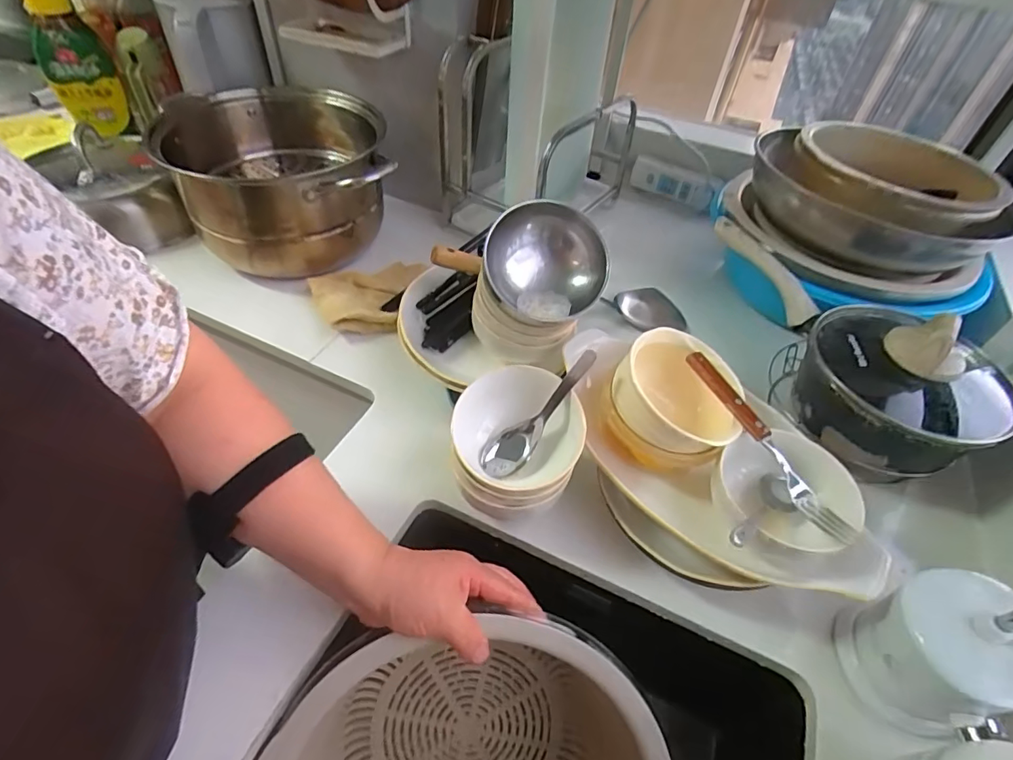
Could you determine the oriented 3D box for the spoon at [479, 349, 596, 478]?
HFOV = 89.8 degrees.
[{"bbox_3d":[0.031,0.031,0.444,0.024,0.039,0.136,42,96,28],"label":"spoon"}]

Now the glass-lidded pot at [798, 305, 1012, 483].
[{"bbox_3d":[0.397,-0.001,0.532,0.157,0.154,0.187,34,54,23],"label":"glass-lidded pot"}]

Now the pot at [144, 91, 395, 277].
[{"bbox_3d":[-0.283,-0.274,0.706,0.225,0.166,0.254,0,49,-5],"label":"pot"}]

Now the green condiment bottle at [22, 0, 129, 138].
[{"bbox_3d":[-0.669,-0.488,0.794,0.092,0.223,0.051,-28,13,-26],"label":"green condiment bottle"}]

